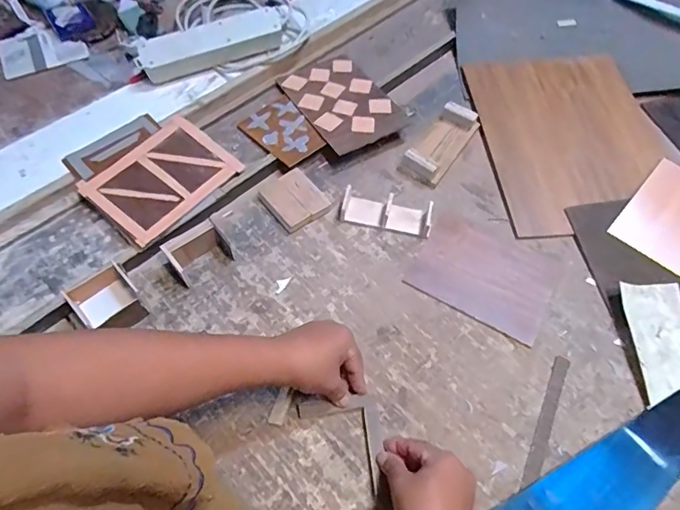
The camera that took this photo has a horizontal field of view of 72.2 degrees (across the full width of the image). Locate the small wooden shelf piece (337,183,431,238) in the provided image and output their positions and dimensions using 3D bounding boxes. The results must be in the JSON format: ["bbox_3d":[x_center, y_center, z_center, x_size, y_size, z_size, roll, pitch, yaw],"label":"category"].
[{"bbox_3d":[0.062,-0.058,0.628,0.121,0.026,0.043,12,61,6],"label":"small wooden shelf piece"}]

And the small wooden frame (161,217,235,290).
[{"bbox_3d":[-0.177,-0.004,0.581,0.075,0.043,0.048,-36,66,-19],"label":"small wooden frame"}]

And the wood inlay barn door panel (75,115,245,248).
[{"bbox_3d":[-0.235,-0.102,0.622,0.122,0.014,0.170,41,71,10],"label":"wood inlay barn door panel"}]

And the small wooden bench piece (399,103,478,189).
[{"bbox_3d":[0.152,-0.167,0.690,0.061,0.022,0.144,33,65,17],"label":"small wooden bench piece"}]

